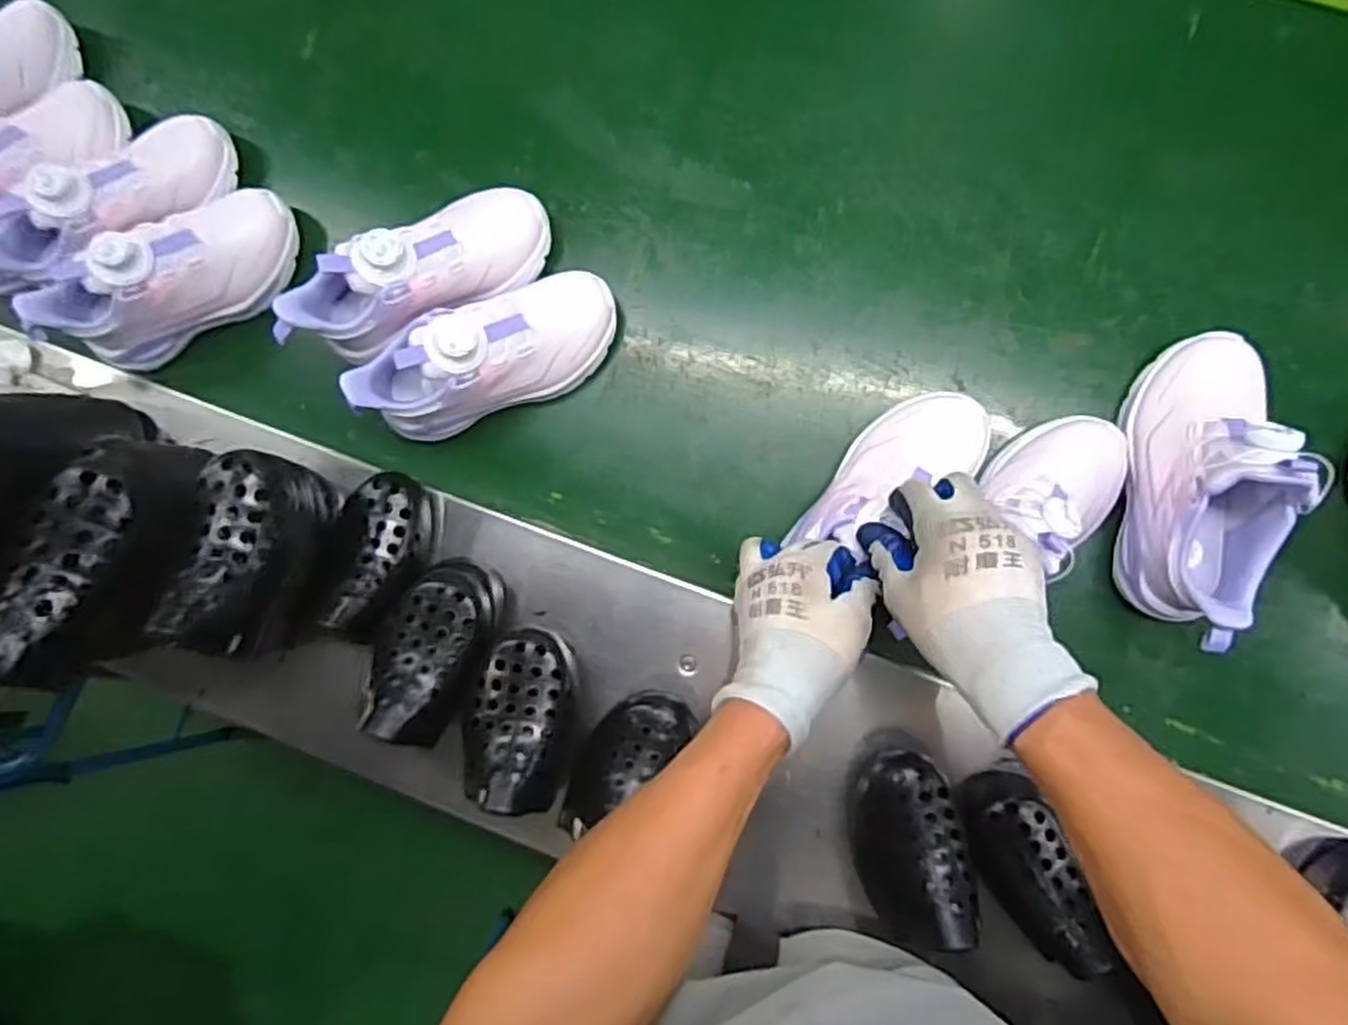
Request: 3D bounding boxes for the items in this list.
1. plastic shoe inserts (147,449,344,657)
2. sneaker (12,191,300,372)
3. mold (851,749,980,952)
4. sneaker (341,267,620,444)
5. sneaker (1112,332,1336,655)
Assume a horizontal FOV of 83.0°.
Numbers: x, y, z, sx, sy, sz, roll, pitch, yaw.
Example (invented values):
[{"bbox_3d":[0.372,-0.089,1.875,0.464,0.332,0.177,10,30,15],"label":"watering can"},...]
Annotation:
[{"bbox_3d":[-0.299,0.033,0.554,0.050,0.141,0.150,3,96,7],"label":"plastic shoe inserts"},{"bbox_3d":[-0.409,-0.188,0.629,0.206,0.107,0.066,-32,86,6],"label":"sneaker"},{"bbox_3d":[0.164,0.229,0.533,0.072,0.093,0.111,-13,94,8],"label":"mold"},{"bbox_3d":[-0.141,-0.118,0.581,0.202,0.089,0.070,-24,87,-7],"label":"sneaker"},{"bbox_3d":[0.358,-0.019,0.508,0.074,0.128,0.208,7,91,6],"label":"sneaker"}]

